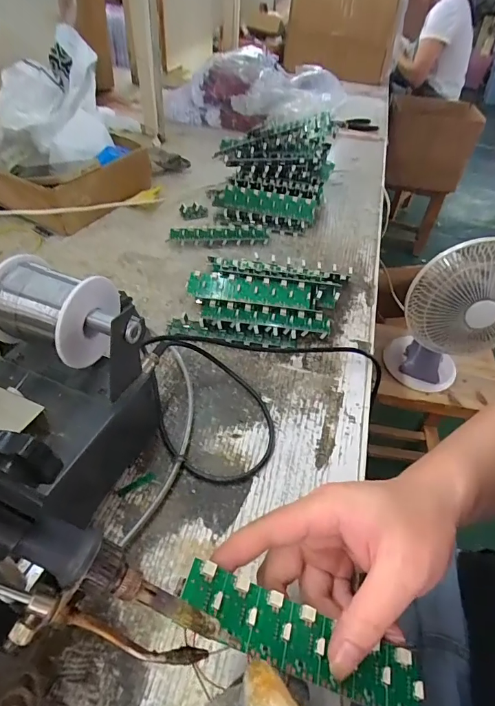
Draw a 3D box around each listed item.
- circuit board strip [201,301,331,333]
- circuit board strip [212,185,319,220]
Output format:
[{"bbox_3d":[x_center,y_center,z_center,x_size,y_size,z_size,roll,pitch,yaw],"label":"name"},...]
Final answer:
[{"bbox_3d":[0.020,-0.035,0.446,0.139,0.021,0.028,8,45,2],"label":"circuit board strip"},{"bbox_3d":[0.023,-0.227,0.610,0.160,0.034,0.017,15,46,10],"label":"circuit board strip"}]

